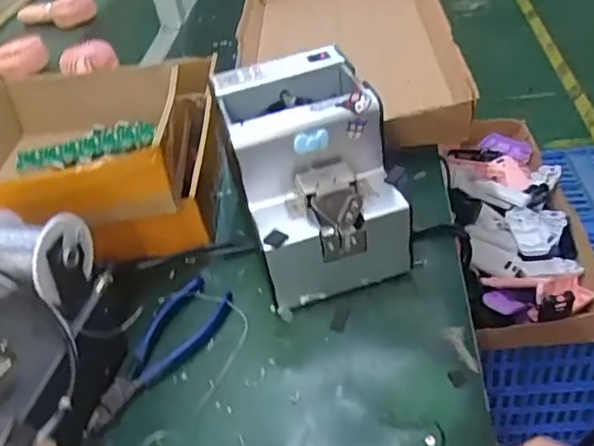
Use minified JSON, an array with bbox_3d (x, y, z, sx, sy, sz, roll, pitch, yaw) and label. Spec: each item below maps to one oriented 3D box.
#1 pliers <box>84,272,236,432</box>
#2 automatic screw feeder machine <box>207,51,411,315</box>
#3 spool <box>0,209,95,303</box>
[{"bbox_3d":[-0.112,0.101,0.462,0.050,0.023,0.155,15,49,29],"label":"pliers"},{"bbox_3d":[0.009,-0.041,0.511,0.131,0.152,0.168,-16,41,-6],"label":"automatic screw feeder machine"},{"bbox_3d":[-0.198,0.032,0.424,0.075,0.067,0.067,-2,43,14],"label":"spool"}]

